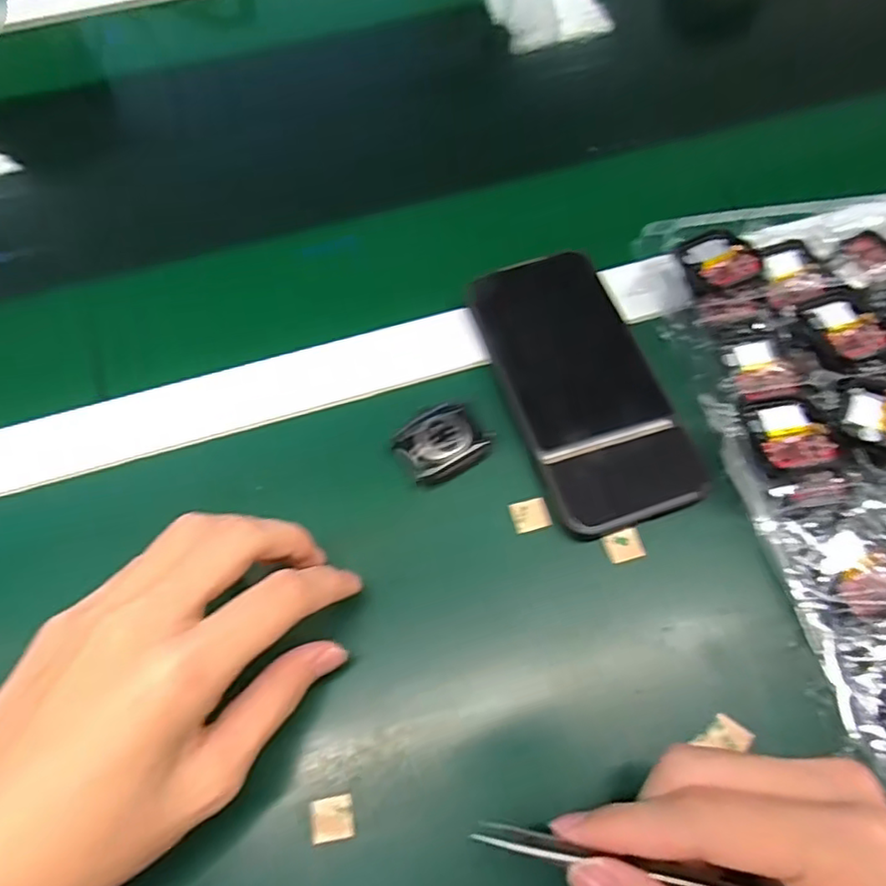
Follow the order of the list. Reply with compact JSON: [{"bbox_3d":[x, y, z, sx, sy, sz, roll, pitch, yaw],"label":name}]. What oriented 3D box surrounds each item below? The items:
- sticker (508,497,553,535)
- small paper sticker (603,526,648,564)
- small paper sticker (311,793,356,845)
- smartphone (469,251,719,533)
[{"bbox_3d":[0.044,0.036,0.310,0.019,0.004,0.016,-14,63,-5],"label":"sticker"},{"bbox_3d":[0.088,0.049,0.302,0.018,0.004,0.015,-12,63,-5],"label":"small paper sticker"},{"bbox_3d":[-0.045,0.152,0.254,0.016,0.004,0.016,-10,63,-3],"label":"small paper sticker"},{"bbox_3d":[0.073,-0.032,0.327,0.076,0.013,0.152,-17,63,-7],"label":"smartphone"}]

